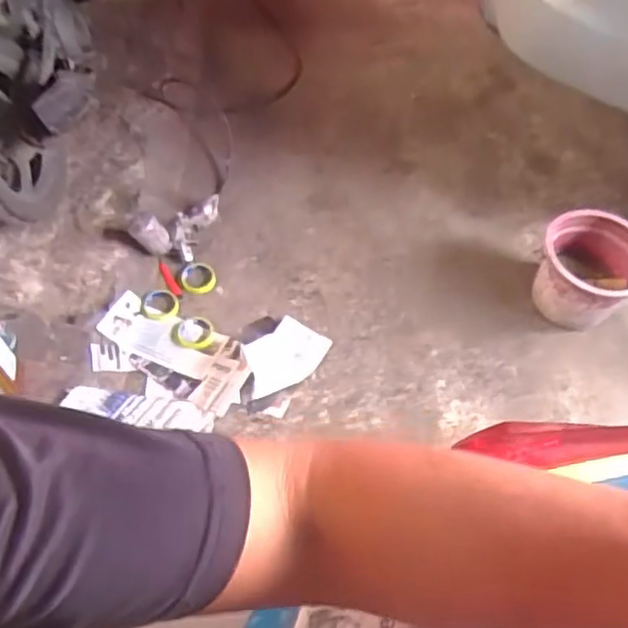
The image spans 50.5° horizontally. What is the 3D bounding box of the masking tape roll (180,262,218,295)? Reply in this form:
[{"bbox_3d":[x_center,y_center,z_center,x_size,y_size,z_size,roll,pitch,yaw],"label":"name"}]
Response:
[{"bbox_3d":[-0.306,-0.097,1.764,0.095,0.021,0.097,1,57,-2],"label":"masking tape roll"}]

